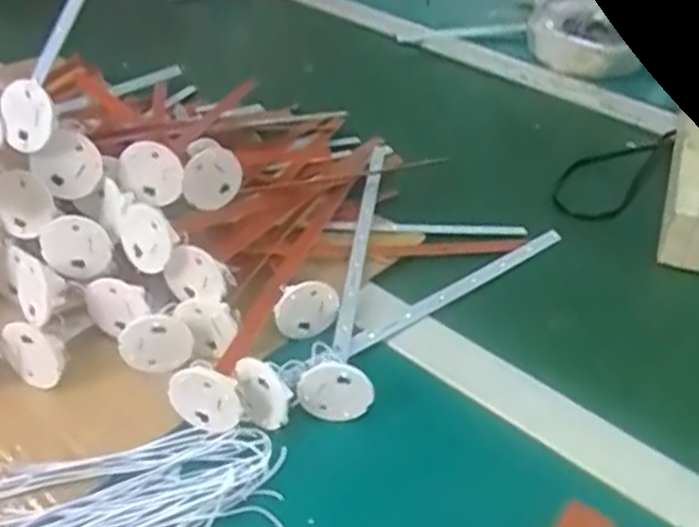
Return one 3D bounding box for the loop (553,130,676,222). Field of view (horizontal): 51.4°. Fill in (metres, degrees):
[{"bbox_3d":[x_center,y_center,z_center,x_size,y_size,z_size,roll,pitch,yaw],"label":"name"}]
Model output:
[{"bbox_3d":[0.230,-0.084,0.630,0.059,0.005,0.193,26,44,26],"label":"loop"}]

